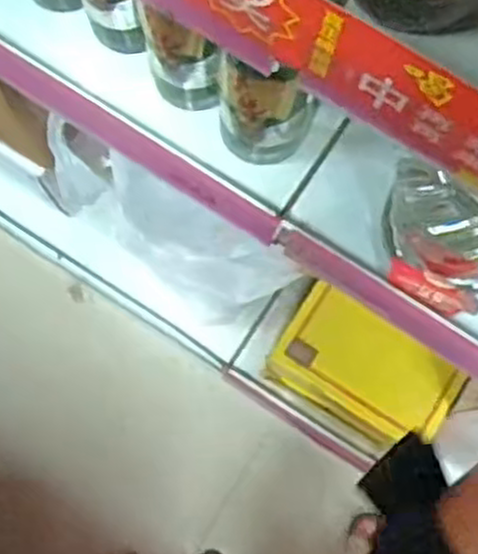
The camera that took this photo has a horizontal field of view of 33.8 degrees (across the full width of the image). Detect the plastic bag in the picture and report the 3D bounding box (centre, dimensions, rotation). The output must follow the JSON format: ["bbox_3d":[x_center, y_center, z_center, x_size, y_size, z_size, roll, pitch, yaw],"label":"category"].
[{"bbox_3d":[-0.090,-0.034,0.924,0.267,0.237,0.075,27,81,5],"label":"plastic bag"}]

